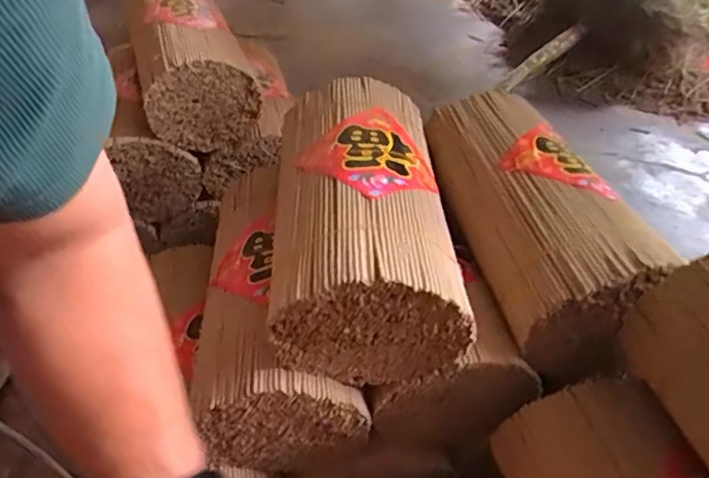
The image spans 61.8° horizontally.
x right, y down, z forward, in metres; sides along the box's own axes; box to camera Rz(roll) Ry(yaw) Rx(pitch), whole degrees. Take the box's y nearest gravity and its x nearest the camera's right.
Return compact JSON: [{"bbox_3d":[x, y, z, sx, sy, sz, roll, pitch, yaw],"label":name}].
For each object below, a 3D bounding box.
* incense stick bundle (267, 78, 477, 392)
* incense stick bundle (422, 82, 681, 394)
[{"bbox_3d":[0.003,-0.024,0.543,0.147,0.111,0.306,0,38,-4],"label":"incense stick bundle"},{"bbox_3d":[0.160,-0.020,0.580,0.124,0.111,0.305,-5,39,-10],"label":"incense stick bundle"}]

